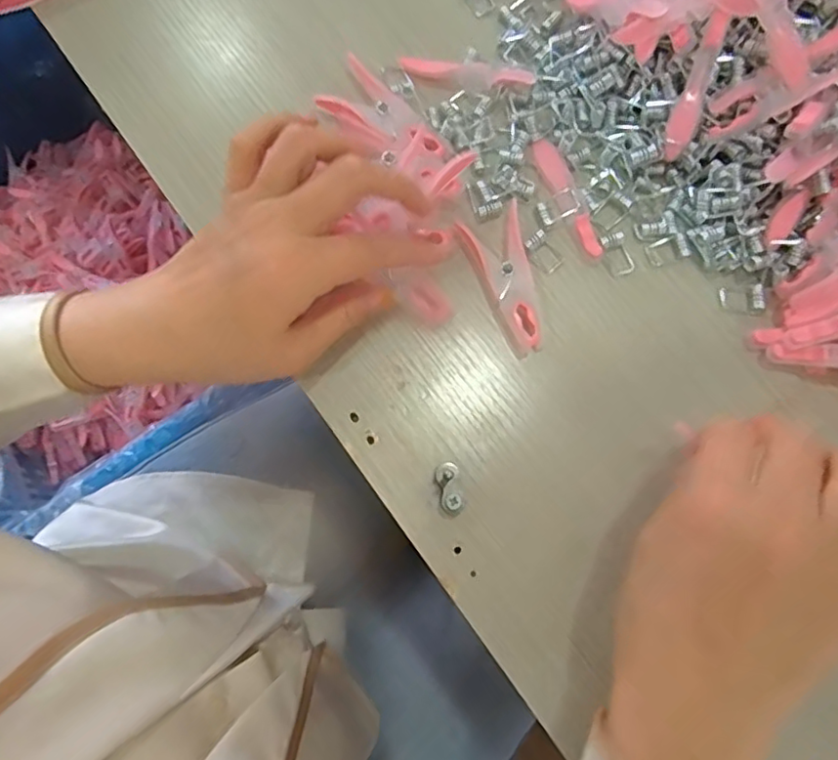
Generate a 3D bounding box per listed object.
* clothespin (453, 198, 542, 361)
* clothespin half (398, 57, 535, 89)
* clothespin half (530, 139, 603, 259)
[{"bbox_3d":[0.050,-0.052,0.313,0.034,0.015,0.075,-23,79,-7],"label":"clothespin"},{"bbox_3d":[0.026,-0.174,0.337,0.075,0.012,0.010,13,78,1],"label":"clothespin half"},{"bbox_3d":[0.083,-0.102,0.328,0.016,0.006,0.075,-24,80,-7],"label":"clothespin half"}]

